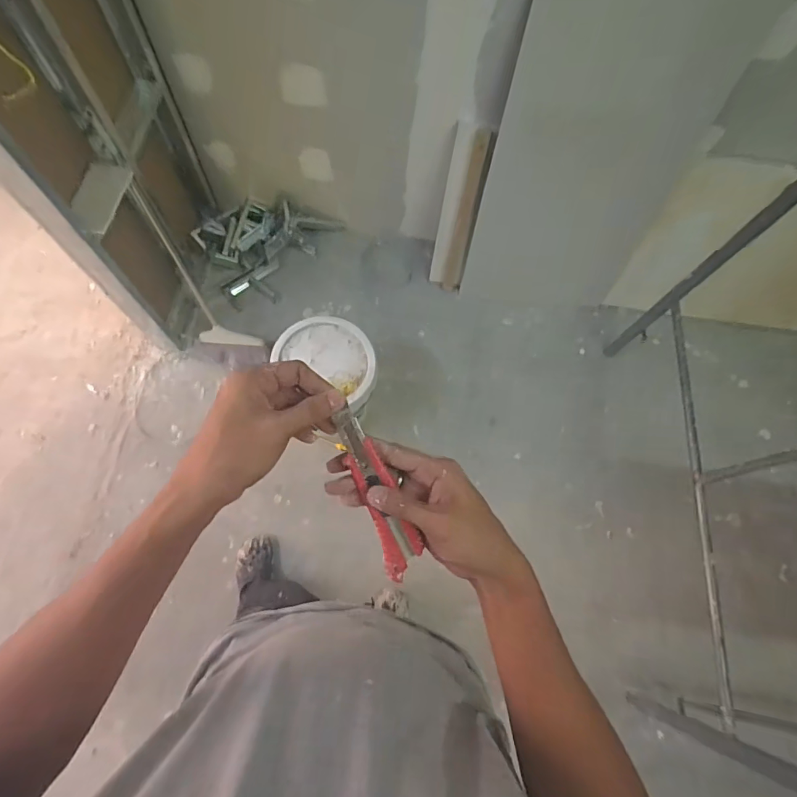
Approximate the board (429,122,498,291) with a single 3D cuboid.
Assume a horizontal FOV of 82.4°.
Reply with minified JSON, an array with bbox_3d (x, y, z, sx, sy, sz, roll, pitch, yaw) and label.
[{"bbox_3d":[0.201,-0.628,1.552,0.132,0.573,0.043,27,56,13],"label":"board"}]

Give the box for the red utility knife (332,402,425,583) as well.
[{"bbox_3d":[-0.017,0.082,0.396,0.034,0.013,0.155,-21,98,-7],"label":"red utility knife"}]

